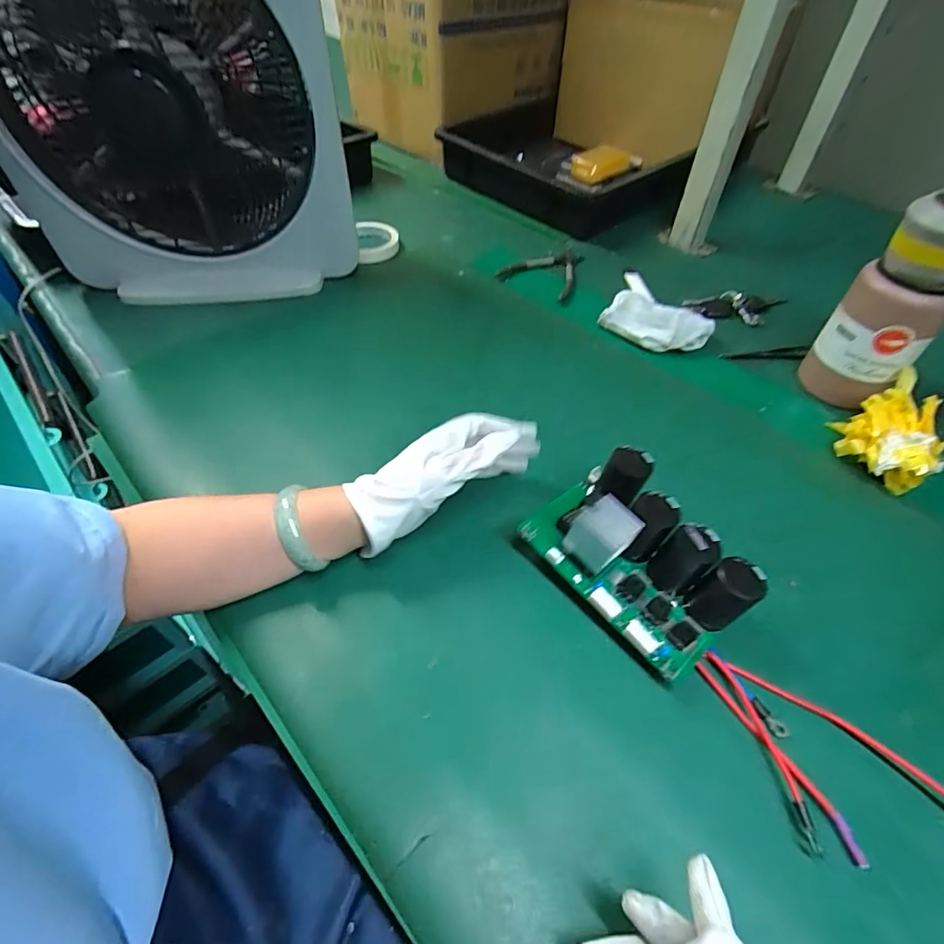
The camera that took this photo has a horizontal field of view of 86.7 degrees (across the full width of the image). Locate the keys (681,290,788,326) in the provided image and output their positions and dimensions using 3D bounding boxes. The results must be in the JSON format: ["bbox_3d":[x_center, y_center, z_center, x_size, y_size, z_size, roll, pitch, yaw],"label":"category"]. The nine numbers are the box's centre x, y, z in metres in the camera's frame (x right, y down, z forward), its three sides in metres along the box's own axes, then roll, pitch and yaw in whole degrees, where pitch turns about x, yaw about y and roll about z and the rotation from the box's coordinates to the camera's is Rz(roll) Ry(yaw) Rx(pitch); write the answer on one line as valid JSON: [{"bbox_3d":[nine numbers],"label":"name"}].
[{"bbox_3d":[0.366,-0.224,0.675,0.143,0.021,0.052,-2,50,-3],"label":"keys"}]

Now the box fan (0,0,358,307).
[{"bbox_3d":[-0.336,-0.395,0.539,0.375,0.414,0.121,-3,50,-3],"label":"box fan"}]

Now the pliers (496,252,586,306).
[{"bbox_3d":[0.114,-0.295,0.729,0.106,0.010,0.139,25,54,19],"label":"pliers"}]

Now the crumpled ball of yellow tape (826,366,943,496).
[{"bbox_3d":[0.415,-0.040,0.494,0.122,0.056,0.091,-32,57,-25],"label":"crumpled ball of yellow tape"}]

